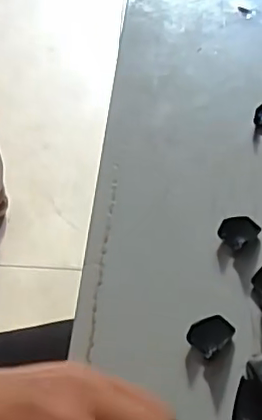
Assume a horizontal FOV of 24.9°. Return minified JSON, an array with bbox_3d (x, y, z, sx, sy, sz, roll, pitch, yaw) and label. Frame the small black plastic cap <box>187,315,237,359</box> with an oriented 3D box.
[{"bbox_3d":[0.042,0.065,0.309,0.023,0.012,0.017,-35,62,-21],"label":"small black plastic cap"}]

